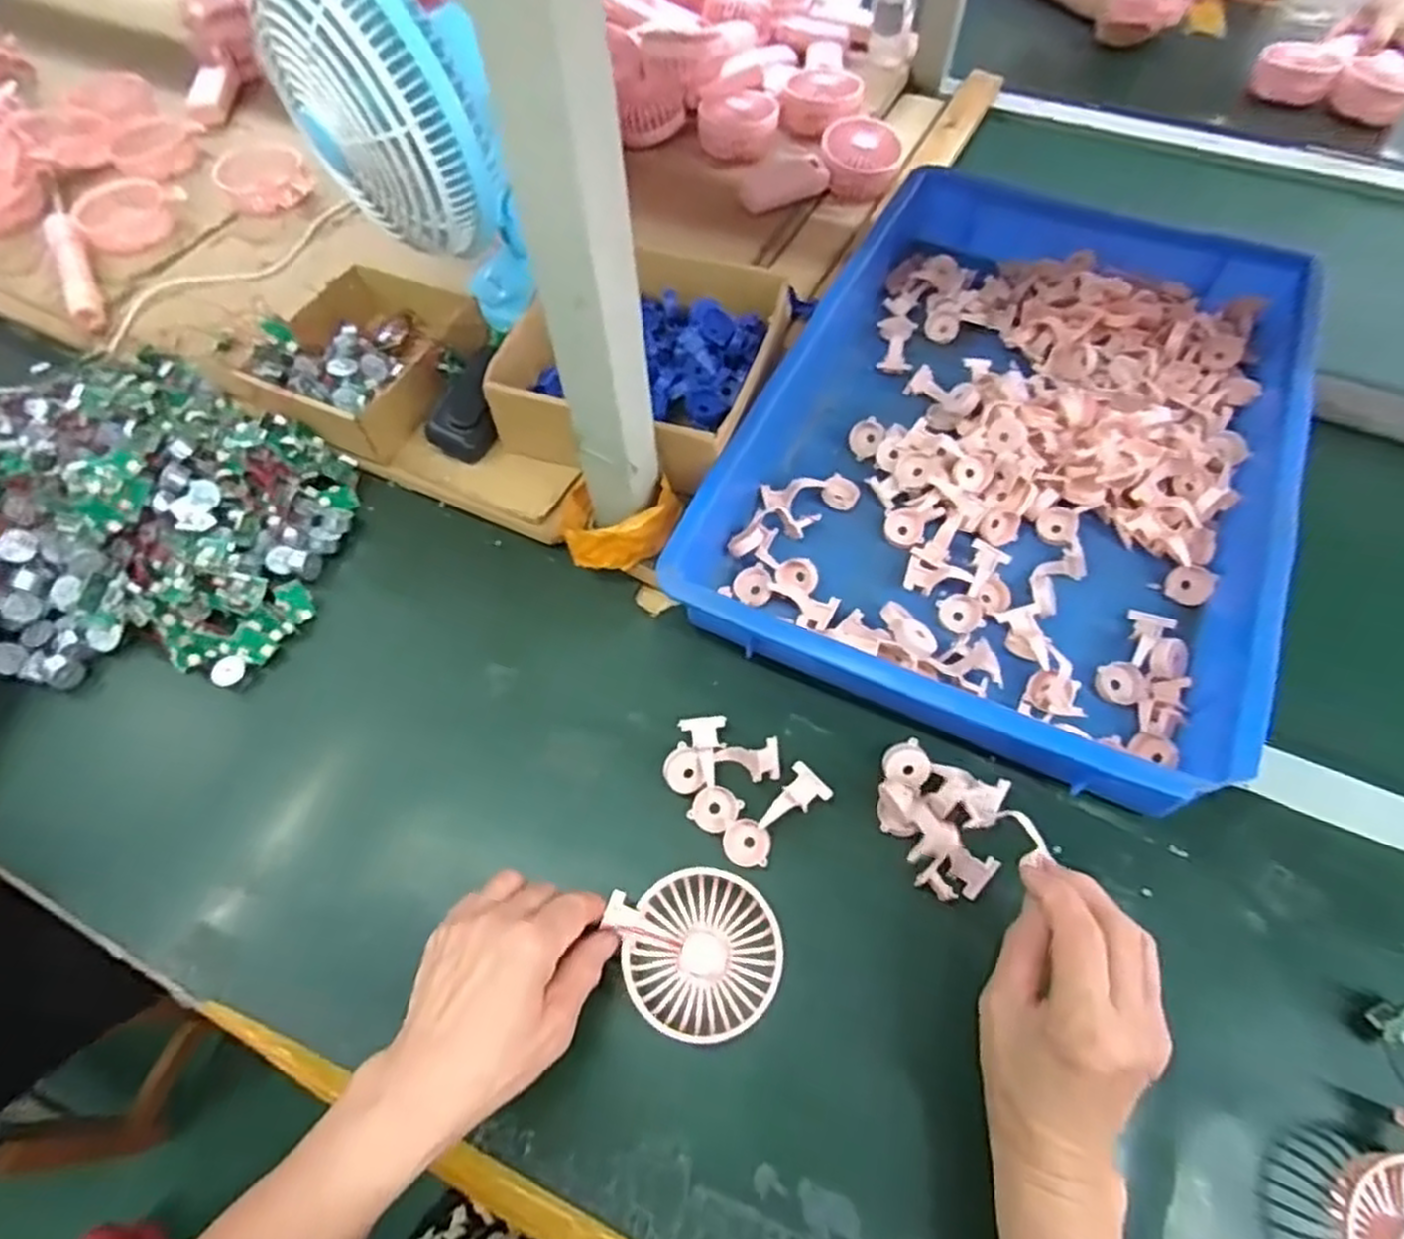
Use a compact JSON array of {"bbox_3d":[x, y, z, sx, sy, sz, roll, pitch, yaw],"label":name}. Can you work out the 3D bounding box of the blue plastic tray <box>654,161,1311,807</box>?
[{"bbox_3d":[0.259,-0.167,0.596,0.370,0.086,0.561,23,63,15],"label":"blue plastic tray"}]

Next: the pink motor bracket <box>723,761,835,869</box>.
[{"bbox_3d":[0.047,0.123,0.470,0.076,0.016,0.031,-40,66,-19],"label":"pink motor bracket"}]

